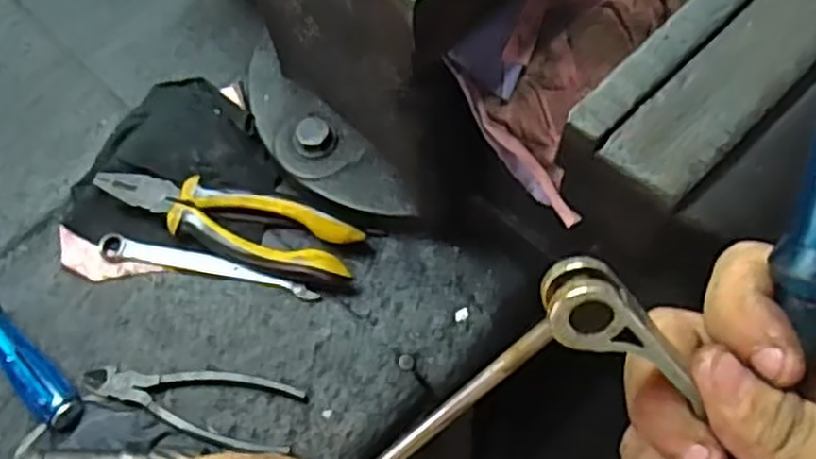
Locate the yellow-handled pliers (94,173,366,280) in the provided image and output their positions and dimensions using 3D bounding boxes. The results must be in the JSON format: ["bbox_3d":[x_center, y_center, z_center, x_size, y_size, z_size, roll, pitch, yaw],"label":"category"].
[{"bbox_3d":[-0.129,-0.005,0.535,0.193,0.028,0.045,16,68,8],"label":"yellow-handled pliers"}]

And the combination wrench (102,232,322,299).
[{"bbox_3d":[-0.143,0.029,0.539,0.164,0.006,0.018,13,67,7],"label":"combination wrench"}]

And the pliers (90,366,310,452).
[{"bbox_3d":[-0.143,0.112,0.500,0.143,0.007,0.047,11,67,6],"label":"pliers"}]

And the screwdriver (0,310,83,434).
[{"bbox_3d":[-0.286,0.067,0.516,0.186,0.025,0.028,40,73,16],"label":"screwdriver"}]

